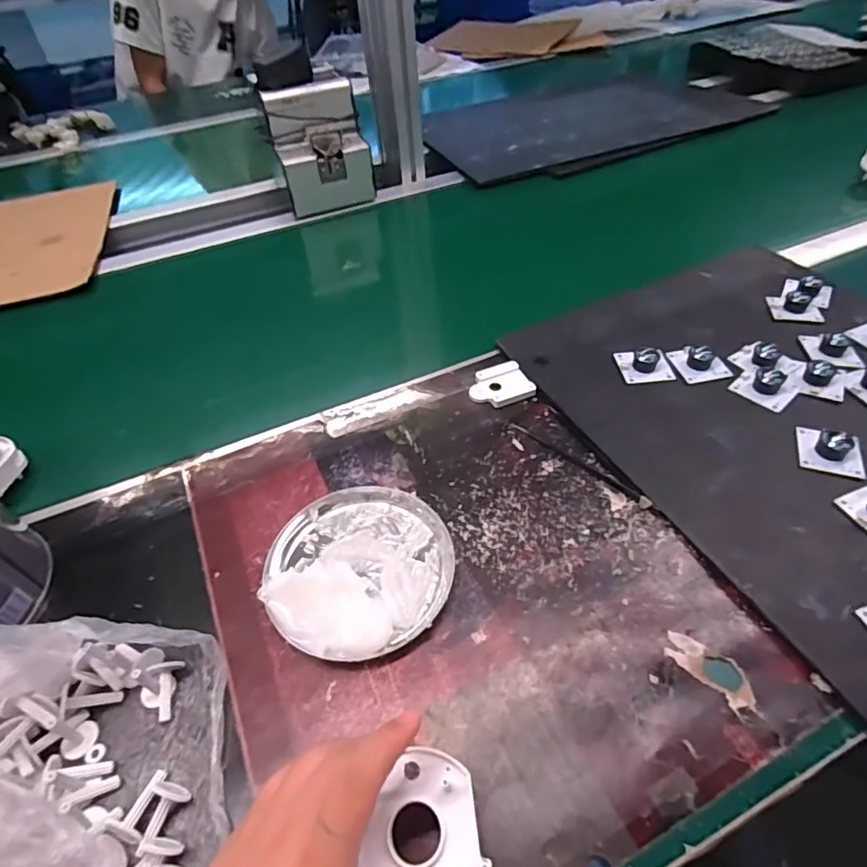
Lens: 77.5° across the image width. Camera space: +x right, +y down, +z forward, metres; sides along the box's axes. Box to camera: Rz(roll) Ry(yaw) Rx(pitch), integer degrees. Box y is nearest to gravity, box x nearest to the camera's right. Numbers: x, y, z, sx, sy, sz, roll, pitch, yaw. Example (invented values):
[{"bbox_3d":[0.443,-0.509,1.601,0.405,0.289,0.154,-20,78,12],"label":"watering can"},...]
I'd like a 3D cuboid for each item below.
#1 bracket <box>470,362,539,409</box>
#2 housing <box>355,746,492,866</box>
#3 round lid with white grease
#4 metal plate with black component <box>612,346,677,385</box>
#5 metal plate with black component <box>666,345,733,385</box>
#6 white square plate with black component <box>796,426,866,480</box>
[{"bbox_3d":[0.060,-0.044,0.496,0.055,0.009,0.046,-17,47,-11],"label":"bracket"},{"bbox_3d":[-0.002,0.189,0.252,0.055,0.009,0.068,10,48,14],"label":"housing"},{"bbox_3d":[-0.053,0.087,0.374,0.127,0.027,0.126,-2,46,3],"label":"round lid with white grease"},{"bbox_3d":[0.192,-0.065,0.489,0.046,0.017,0.038,-2,46,3],"label":"metal plate with black component"},{"bbox_3d":[0.240,-0.069,0.488,0.043,0.016,0.049,-14,47,-9],"label":"metal plate with black component"},{"bbox_3d":[0.303,0.010,0.409,0.041,0.015,0.041,13,49,16],"label":"white square plate with black component"}]

